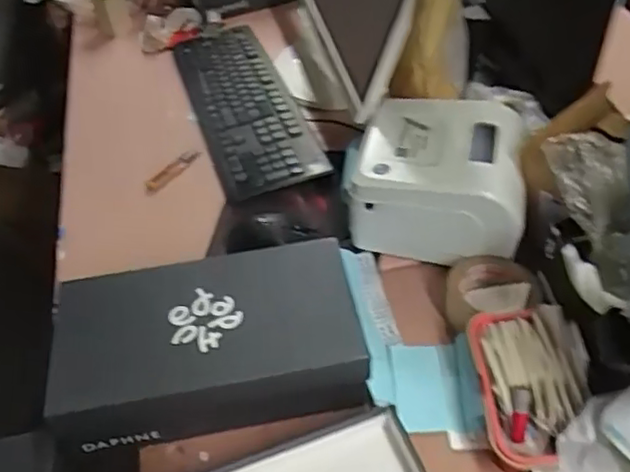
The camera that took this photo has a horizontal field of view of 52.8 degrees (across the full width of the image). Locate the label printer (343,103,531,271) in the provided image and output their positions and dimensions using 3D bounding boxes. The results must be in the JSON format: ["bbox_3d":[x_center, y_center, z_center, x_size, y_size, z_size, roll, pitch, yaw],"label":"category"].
[{"bbox_3d":[0.150,-0.071,0.777,0.198,0.119,0.168,9,48,13],"label":"label printer"}]

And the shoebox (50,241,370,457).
[{"bbox_3d":[-0.106,0.108,0.658,0.291,0.102,0.157,-10,46,-5],"label":"shoebox"}]

